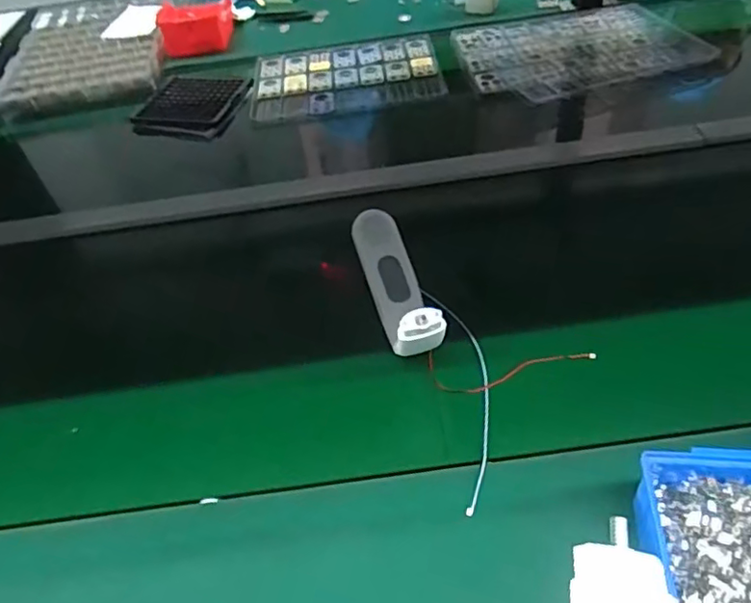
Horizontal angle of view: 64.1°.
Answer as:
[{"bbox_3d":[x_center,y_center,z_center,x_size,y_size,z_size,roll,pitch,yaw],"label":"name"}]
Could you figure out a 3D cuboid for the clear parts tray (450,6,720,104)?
[{"bbox_3d":[0.333,-0.426,1.004,0.362,0.027,0.306,-11,47,-5],"label":"clear parts tray"}]

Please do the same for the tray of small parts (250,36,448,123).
[{"bbox_3d":[-0.051,-0.389,1.036,0.317,0.014,0.233,-7,47,-1],"label":"tray of small parts"}]

